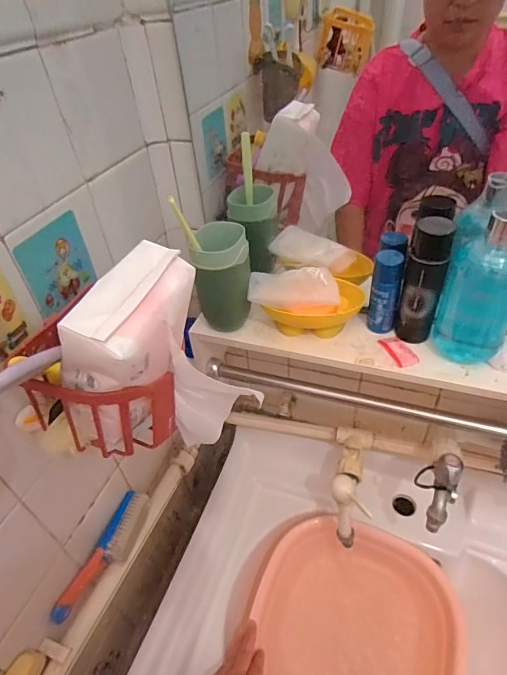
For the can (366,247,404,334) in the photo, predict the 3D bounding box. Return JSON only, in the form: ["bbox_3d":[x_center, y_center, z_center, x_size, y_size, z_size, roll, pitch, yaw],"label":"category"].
[{"bbox_3d":[0.147,-0.047,0.469,0.030,0.097,0.026,11,44,17],"label":"can"}]

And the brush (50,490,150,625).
[{"bbox_3d":[-0.178,0.267,0.515,0.036,0.030,0.156,11,44,17],"label":"brush"}]

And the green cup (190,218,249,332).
[{"bbox_3d":[-0.034,-0.068,0.492,0.061,0.120,0.058,-1,41,4],"label":"green cup"}]

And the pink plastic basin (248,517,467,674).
[{"bbox_3d":[0.139,0.433,0.610,0.278,0.100,0.292,20,60,20],"label":"pink plastic basin"}]

